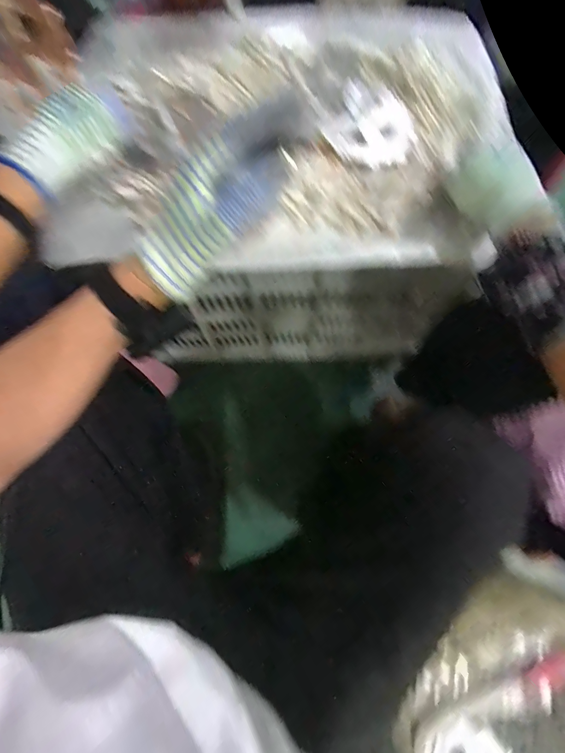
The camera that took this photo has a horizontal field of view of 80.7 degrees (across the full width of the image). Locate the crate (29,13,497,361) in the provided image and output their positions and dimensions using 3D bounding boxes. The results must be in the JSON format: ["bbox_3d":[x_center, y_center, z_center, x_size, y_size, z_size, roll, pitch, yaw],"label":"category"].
[{"bbox_3d":[0.008,-0.304,0.648,0.495,0.439,0.471,7,73,2],"label":"crate"}]

